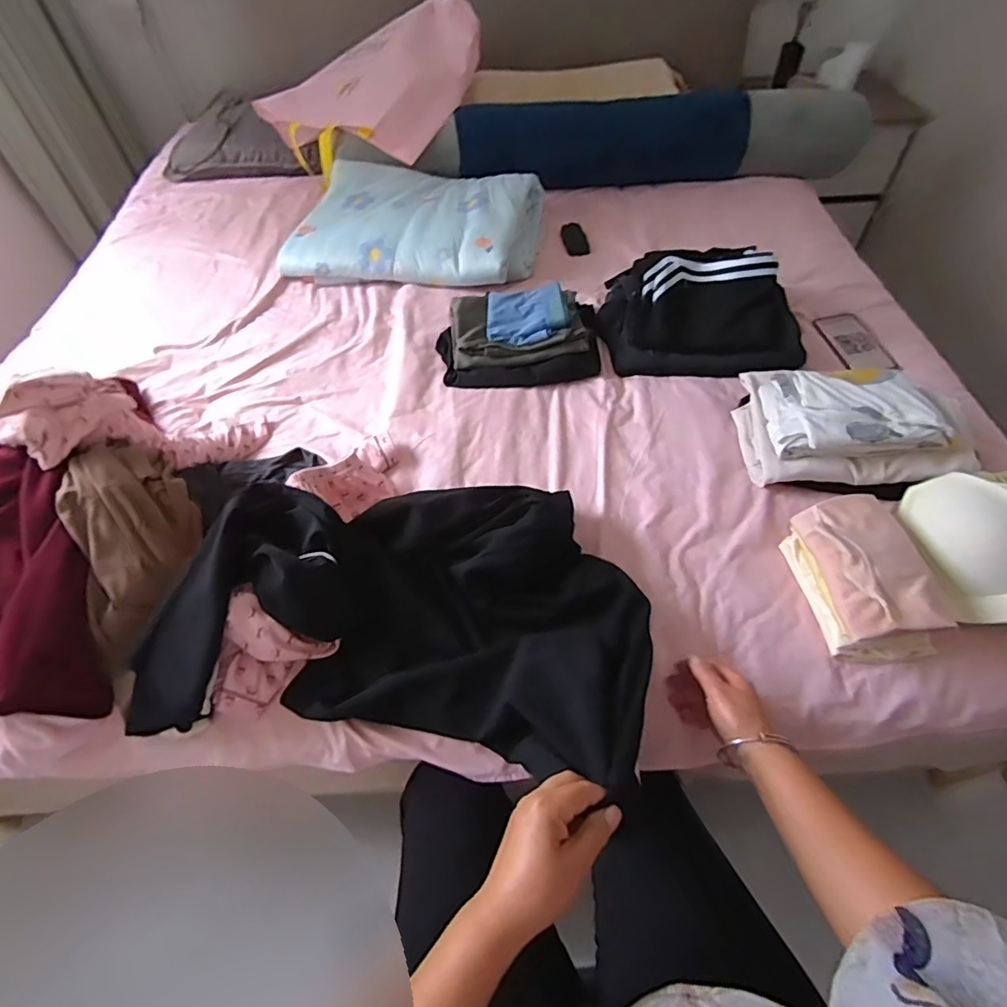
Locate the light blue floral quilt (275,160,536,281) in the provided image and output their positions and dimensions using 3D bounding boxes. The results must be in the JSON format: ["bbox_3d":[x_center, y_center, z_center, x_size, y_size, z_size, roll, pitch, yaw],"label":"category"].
[{"bbox_3d":[-0.197,-0.619,1.208,0.537,0.097,0.345,6,55,9],"label":"light blue floral quilt"}]

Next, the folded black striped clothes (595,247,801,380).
[{"bbox_3d":[0.344,-0.351,0.964,0.343,0.116,0.244,10,55,11],"label":"folded black striped clothes"}]

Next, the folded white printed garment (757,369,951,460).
[{"bbox_3d":[0.500,-0.131,0.788,0.218,0.048,0.153,5,54,6],"label":"folded white printed garment"}]

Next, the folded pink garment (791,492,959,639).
[{"bbox_3d":[0.448,0.071,0.668,0.107,0.045,0.190,-4,54,0],"label":"folded pink garment"}]

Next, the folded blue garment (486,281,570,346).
[{"bbox_3d":[0.042,-0.342,0.976,0.141,0.029,0.141,-1,54,2],"label":"folded blue garment"}]

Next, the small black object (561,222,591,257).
[{"bbox_3d":[0.163,-0.601,1.246,0.057,0.011,0.101,-13,69,-2],"label":"small black object"}]

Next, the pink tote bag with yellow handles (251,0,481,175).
[{"bbox_3d":[-0.300,-0.986,1.338,0.572,0.095,0.387,-24,77,6],"label":"pink tote bag with yellow handles"}]

